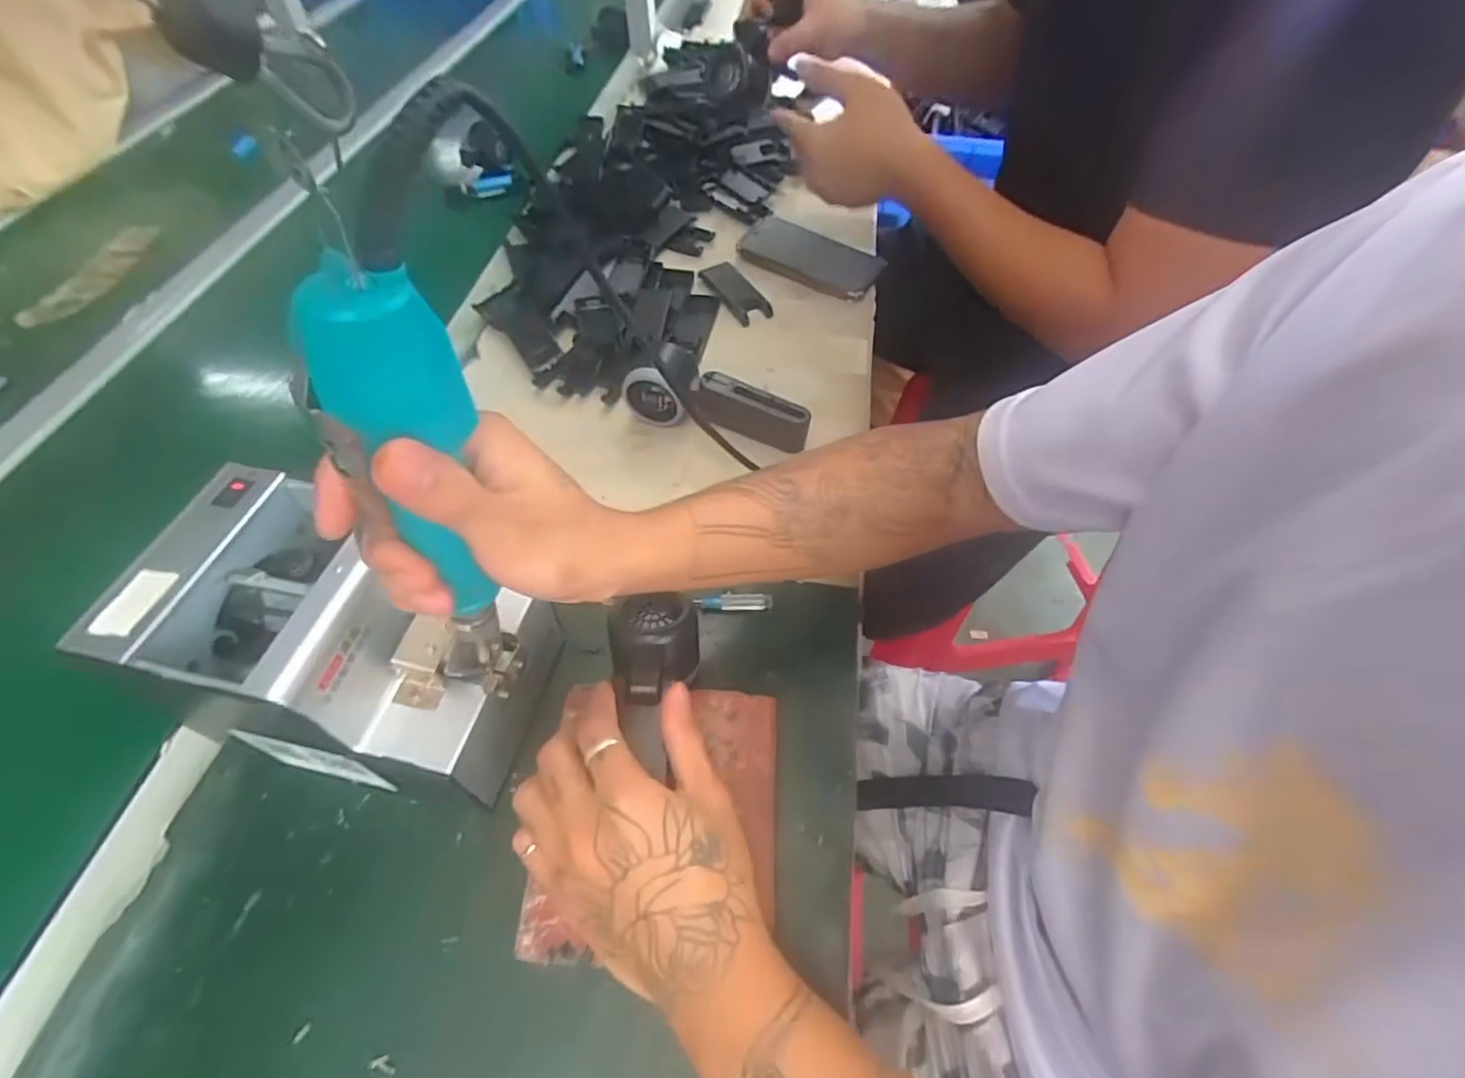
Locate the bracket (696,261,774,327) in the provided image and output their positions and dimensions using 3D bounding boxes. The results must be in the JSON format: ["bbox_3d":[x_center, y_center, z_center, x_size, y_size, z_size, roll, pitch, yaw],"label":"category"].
[{"bbox_3d":[0.001,-0.274,0.697,0.041,0.012,0.103,-24,57,-16],"label":"bracket"}]

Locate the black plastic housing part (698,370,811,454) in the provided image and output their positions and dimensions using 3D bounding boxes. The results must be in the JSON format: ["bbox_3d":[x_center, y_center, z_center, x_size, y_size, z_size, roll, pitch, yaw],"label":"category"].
[{"bbox_3d":[0.020,-0.110,0.568,0.102,0.048,0.029,18,56,12],"label":"black plastic housing part"}]

